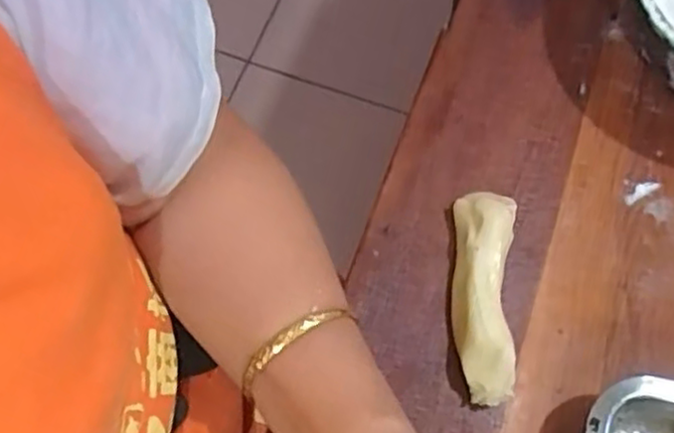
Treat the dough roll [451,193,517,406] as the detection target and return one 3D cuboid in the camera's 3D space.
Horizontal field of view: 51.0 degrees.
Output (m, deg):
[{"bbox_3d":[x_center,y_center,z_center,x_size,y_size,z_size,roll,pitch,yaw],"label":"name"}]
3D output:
[{"bbox_3d":[0.094,0.049,0.455,0.038,0.031,0.137,6,68,2],"label":"dough roll"}]

